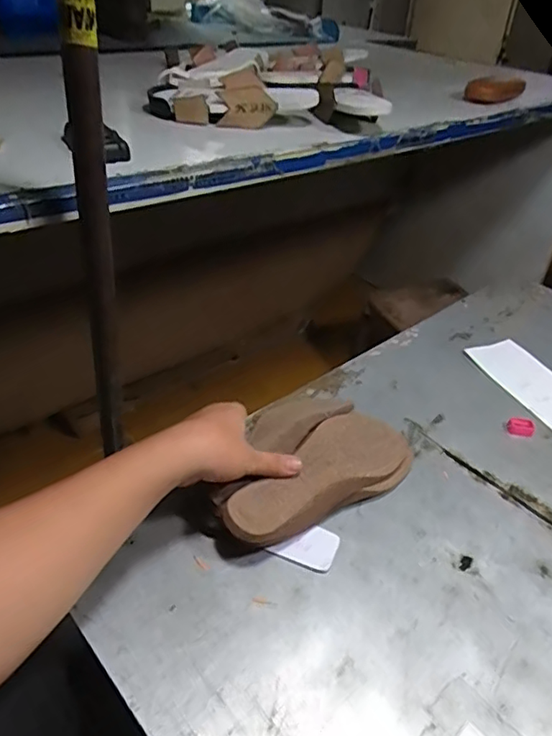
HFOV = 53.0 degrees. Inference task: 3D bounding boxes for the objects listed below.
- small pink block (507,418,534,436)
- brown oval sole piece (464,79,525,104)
[{"bbox_3d":[0.329,0.079,0.741,0.032,0.016,0.022,13,37,9],"label":"small pink block"},{"bbox_3d":[0.413,-0.524,1.044,0.150,0.034,0.042,-25,46,-33],"label":"brown oval sole piece"}]

